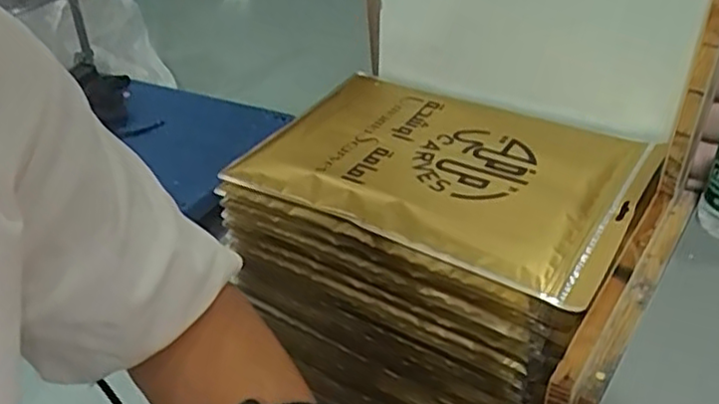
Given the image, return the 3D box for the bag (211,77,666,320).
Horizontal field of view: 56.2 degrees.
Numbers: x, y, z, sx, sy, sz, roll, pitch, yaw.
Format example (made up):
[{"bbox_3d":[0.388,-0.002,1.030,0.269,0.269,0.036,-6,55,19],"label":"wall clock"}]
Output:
[{"bbox_3d":[0.078,-0.038,0.635,0.346,0.015,0.229,21,47,30],"label":"bag"}]

